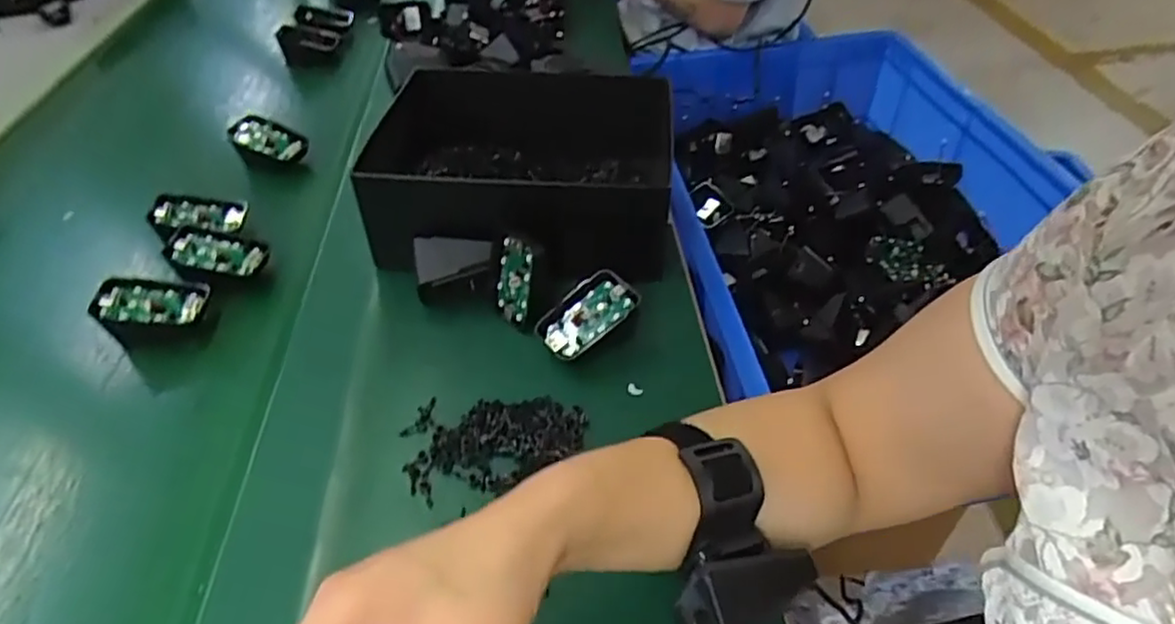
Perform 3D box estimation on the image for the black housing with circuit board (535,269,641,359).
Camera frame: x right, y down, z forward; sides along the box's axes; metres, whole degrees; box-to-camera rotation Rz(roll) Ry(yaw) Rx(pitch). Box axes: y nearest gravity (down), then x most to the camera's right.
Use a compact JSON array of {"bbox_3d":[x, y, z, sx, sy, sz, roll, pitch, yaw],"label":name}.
[{"bbox_3d":[-0.001,0.001,0.477,0.070,0.009,0.045,-39,57,-11],"label":"black housing with circuit board"}]

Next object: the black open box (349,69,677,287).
[{"bbox_3d":[-0.053,-0.127,0.595,0.238,0.099,0.207,1,44,4],"label":"black open box"}]

